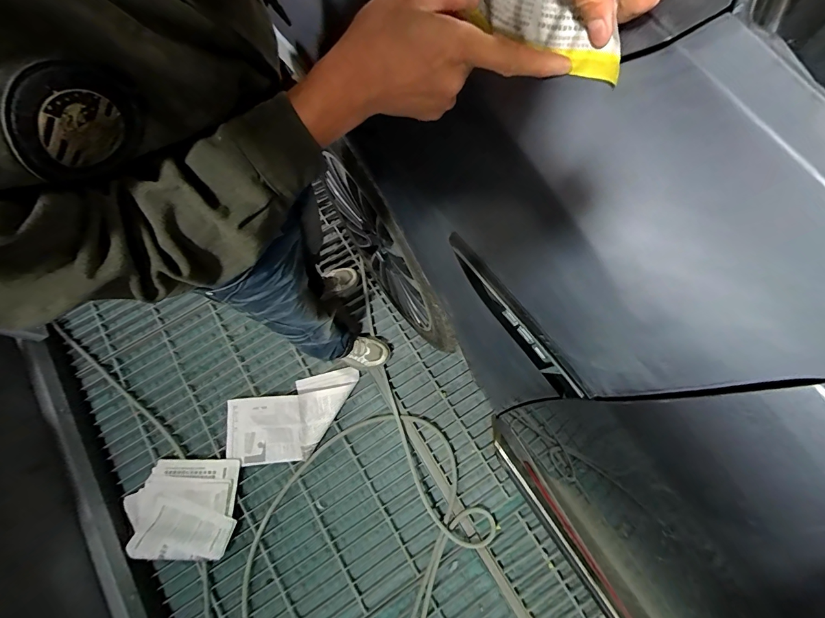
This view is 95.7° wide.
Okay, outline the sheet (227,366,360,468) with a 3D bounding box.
[{"bbox_3d":[-0.376,0.356,1.198,0.426,0.059,0.234,-16,73,-6],"label":"sheet"}]

